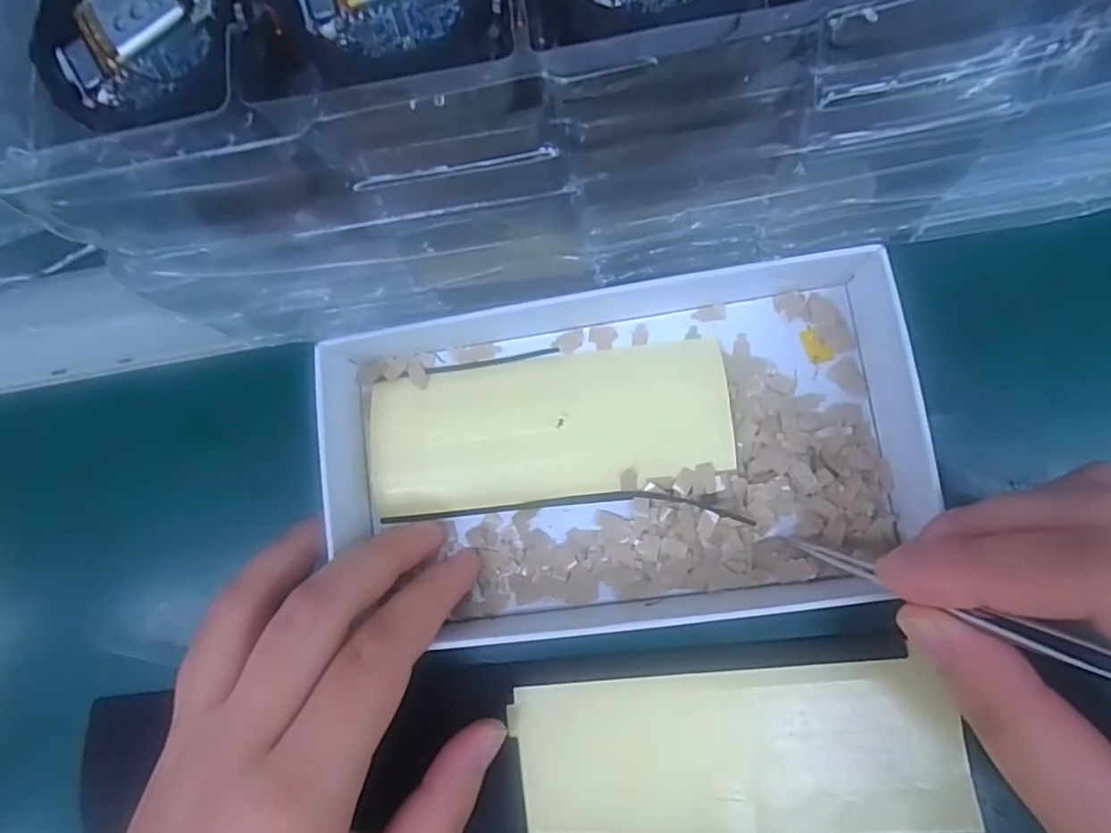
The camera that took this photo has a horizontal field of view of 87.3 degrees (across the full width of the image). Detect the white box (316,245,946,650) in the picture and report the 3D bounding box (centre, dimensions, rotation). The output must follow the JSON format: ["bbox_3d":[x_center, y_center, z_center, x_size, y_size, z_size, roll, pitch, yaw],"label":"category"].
[{"bbox_3d":[0.023,0.012,0.183,0.183,0.022,0.108,-9,82,5],"label":"white box"}]

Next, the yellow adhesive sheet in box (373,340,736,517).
[{"bbox_3d":[-0.003,0.003,0.192,0.116,0.005,0.046,-7,77,6],"label":"yellow adhesive sheet in box"}]

